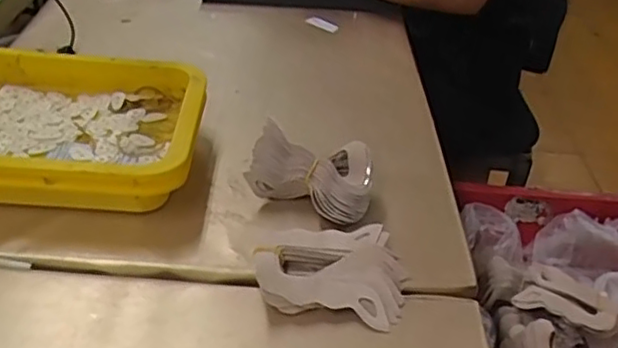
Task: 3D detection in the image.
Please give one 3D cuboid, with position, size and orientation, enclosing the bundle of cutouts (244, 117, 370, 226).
[{"bbox_3d":[0.003,0.000,0.611,0.112,0.060,0.067,17,38,13],"label":"bundle of cutouts"}]

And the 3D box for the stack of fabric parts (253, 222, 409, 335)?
[{"bbox_3d":[0.019,0.076,0.542,0.122,0.031,0.093,8,37,2],"label":"stack of fabric parts"}]

